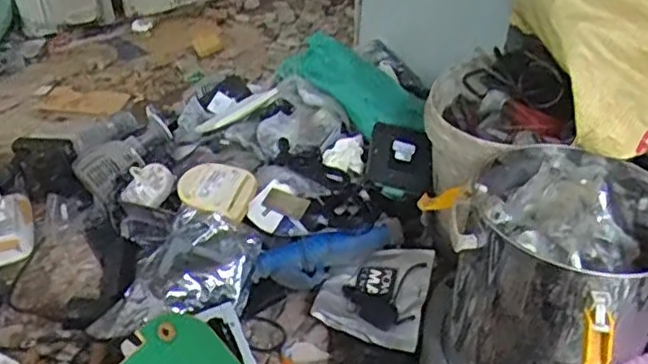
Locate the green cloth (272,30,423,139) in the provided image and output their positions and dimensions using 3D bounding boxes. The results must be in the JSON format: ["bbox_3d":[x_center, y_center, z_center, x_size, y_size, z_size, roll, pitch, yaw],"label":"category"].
[{"bbox_3d":[0.068,-0.243,1.483,0.180,0.121,0.486,-22,41,-29],"label":"green cloth"}]

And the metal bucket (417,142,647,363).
[{"bbox_3d":[0.319,0.155,0.975,0.318,0.304,0.344,23,41,29],"label":"metal bucket"}]

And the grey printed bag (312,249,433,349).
[{"bbox_3d":[0.087,0.196,1.168,0.192,0.025,0.185,6,56,23],"label":"grey printed bag"}]

